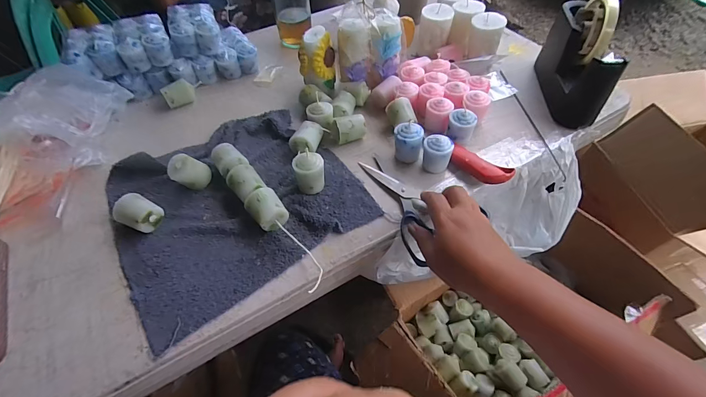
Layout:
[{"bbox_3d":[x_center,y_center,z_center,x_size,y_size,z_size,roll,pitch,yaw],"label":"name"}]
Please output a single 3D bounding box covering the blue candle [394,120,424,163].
[{"bbox_3d":[0.075,-0.075,0.453,0.038,0.048,0.031,1,53,3],"label":"blue candle"}]

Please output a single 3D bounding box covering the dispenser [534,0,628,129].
[{"bbox_3d":[0.337,-0.212,0.498,0.054,0.133,0.178,5,53,6],"label":"dispenser"}]

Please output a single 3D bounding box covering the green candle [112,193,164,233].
[{"bbox_3d":[-0.255,0.019,0.398,0.041,0.039,0.036,19,56,16],"label":"green candle"}]

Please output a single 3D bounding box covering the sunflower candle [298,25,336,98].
[{"bbox_3d":[-0.058,-0.221,0.546,0.054,0.094,0.049,-3,52,0],"label":"sunflower candle"}]

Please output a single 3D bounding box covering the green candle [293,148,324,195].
[{"bbox_3d":[-0.054,-0.031,0.419,0.036,0.050,0.033,-6,52,-2],"label":"green candle"}]

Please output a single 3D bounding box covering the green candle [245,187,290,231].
[{"bbox_3d":[-0.101,0.014,0.392,0.036,0.035,0.044,-35,59,-22],"label":"green candle"}]

